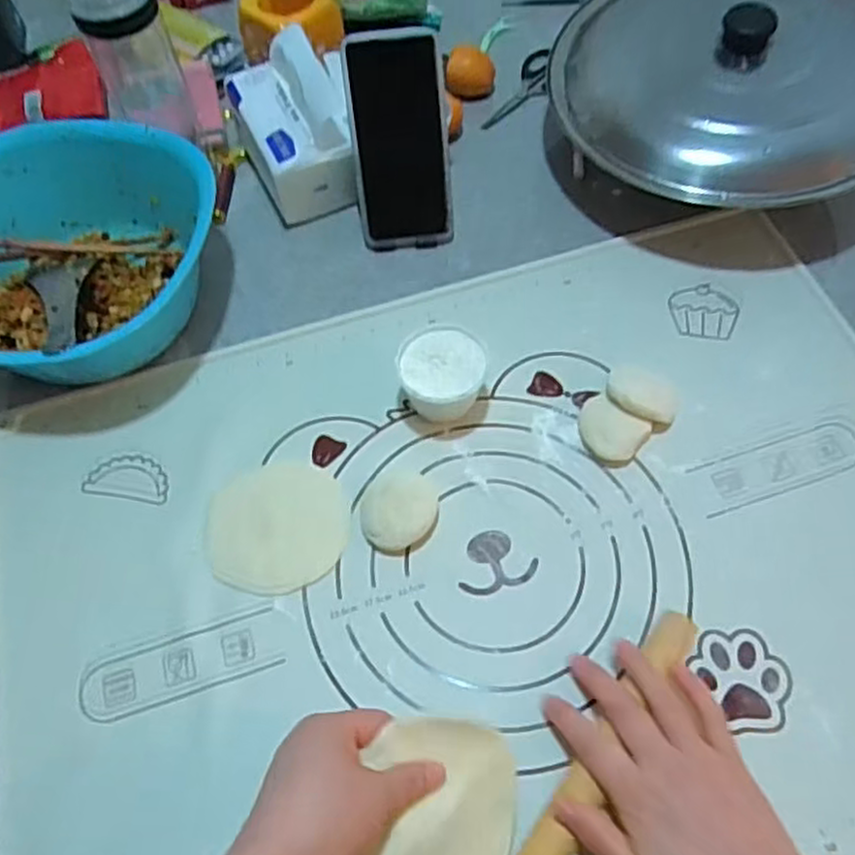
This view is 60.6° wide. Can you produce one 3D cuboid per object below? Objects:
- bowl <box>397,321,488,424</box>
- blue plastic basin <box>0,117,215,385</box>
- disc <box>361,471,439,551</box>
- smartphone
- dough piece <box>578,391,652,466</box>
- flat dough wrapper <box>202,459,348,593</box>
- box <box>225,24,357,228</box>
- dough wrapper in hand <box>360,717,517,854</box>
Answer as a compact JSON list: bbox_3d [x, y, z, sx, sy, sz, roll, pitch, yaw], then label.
[{"bbox_3d":[0.012,-0.037,0.566,0.062,0.050,0.068,-1,60,2],"label":"bowl"},{"bbox_3d":[-0.293,-0.132,0.604,0.238,0.095,0.220,-1,60,2],"label":"blue plastic basin"},{"bbox_3d":[-0.021,0.057,0.529,0.054,0.024,0.056,-1,60,2],"label":"disc"},{"bbox_3d":[-0.022,-0.243,0.632,0.080,0.174,0.018,-5,29,0],"label":"smartphone"},{"bbox_3d":[0.138,0.004,0.557,0.052,0.018,0.046,32,66,18],"label":"dough piece"},{"bbox_3d":[-0.110,0.072,0.537,0.100,0.005,0.096,0,63,1],"label":"flat dough wrapper"},{"bbox_3d":[-0.122,-0.275,0.669,0.095,0.122,0.138,-19,62,-9],"label":"box"},{"bbox_3d":[0.011,0.221,0.417,0.091,0.006,0.101,12,72,-24],"label":"dough wrapper in hand"}]

